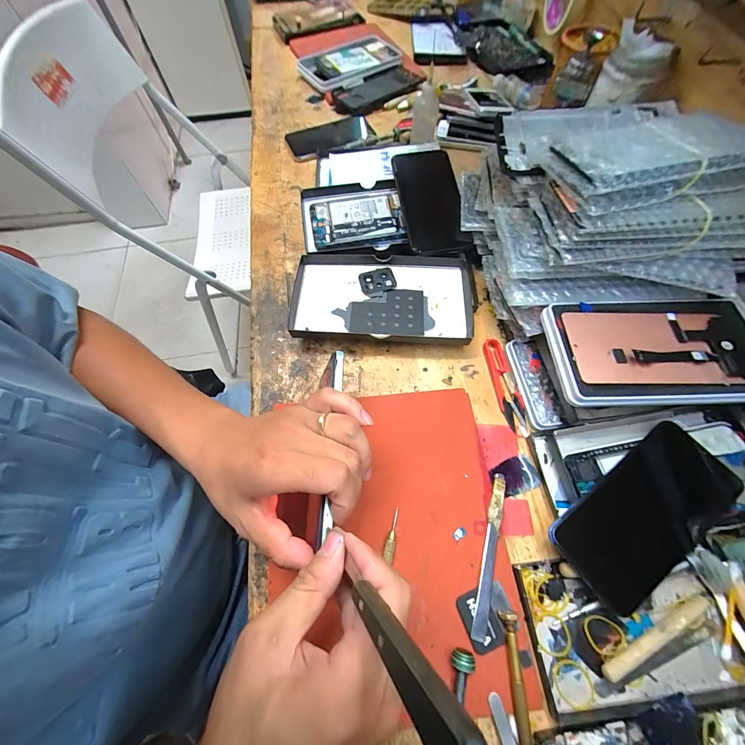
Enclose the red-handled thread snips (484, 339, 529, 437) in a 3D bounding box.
[{"bbox_3d":[0.141,0.014,0.345,0.022,0.007,0.108,-9,65,-2],"label":"red-handled thread snips"}]

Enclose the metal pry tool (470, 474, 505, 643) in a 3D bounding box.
[{"bbox_3d":[0.101,0.152,0.278,0.012,0.004,0.127,15,67,9],"label":"metal pry tool"}]

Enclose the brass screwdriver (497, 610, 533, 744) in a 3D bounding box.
[{"bbox_3d":[0.106,0.229,0.236,0.011,0.013,0.091,-2,65,1],"label":"brass screwdriver"}]

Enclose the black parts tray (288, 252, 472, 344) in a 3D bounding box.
[{"bbox_3d":[0.011,-0.083,0.377,0.205,0.031,0.112,1,65,2],"label":"black parts tray"}]

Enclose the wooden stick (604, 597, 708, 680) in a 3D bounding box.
[{"bbox_3d":[0.216,0.200,0.247,0.101,0.013,0.010,-25,67,-10],"label":"wooden stick"}]

